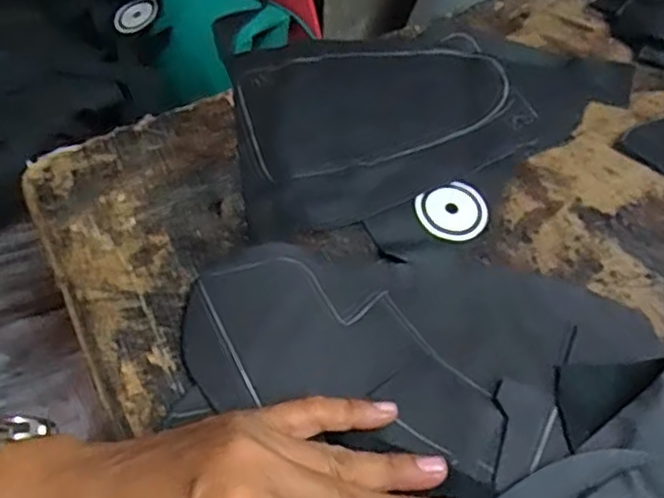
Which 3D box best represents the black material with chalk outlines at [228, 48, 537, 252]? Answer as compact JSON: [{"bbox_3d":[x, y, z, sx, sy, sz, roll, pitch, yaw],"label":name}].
[{"bbox_3d":[0.025,-0.084,0.415,0.183,0.016,0.140,-19,62,-11],"label":"black material with chalk outlines"}]

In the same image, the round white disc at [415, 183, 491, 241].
[{"bbox_3d":[0.068,-0.020,0.383,0.041,0.004,0.034,-21,70,-19],"label":"round white disc"}]

